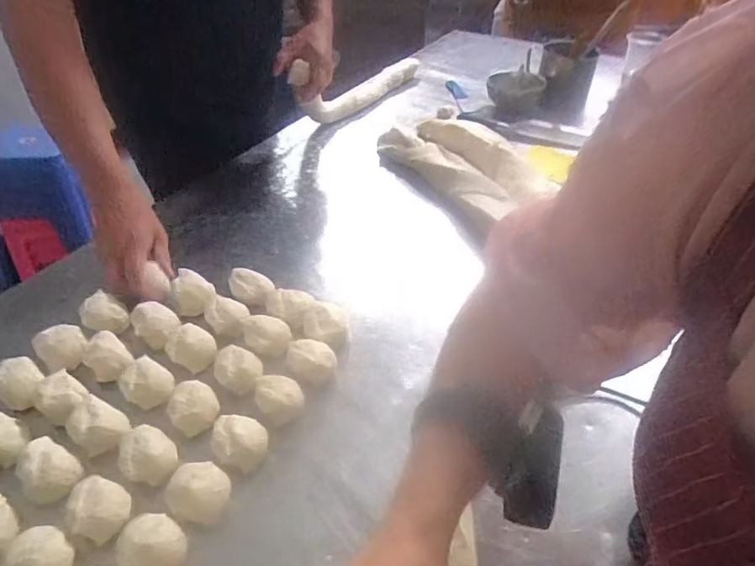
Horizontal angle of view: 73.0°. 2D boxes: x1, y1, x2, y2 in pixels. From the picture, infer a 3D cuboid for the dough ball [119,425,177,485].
[{"bbox_3d":[-0.213,0.160,0.472,0.046,0.038,0.047,0,41,0],"label":"dough ball"}]

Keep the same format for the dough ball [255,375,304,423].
[{"bbox_3d":[-0.100,0.120,0.522,0.044,0.038,0.040,0,41,0],"label":"dough ball"}]

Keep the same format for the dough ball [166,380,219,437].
[{"bbox_3d":[-0.182,0.123,0.512,0.044,0.037,0.052,-4,41,-6],"label":"dough ball"}]

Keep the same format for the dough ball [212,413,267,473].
[{"bbox_3d":[-0.130,0.152,0.485,0.049,0.044,0.046,0,41,0],"label":"dough ball"}]

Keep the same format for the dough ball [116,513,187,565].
[{"bbox_3d":[-0.183,0.214,0.412,0.045,0.033,0.046,25,47,25],"label":"dough ball"}]

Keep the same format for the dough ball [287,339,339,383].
[{"bbox_3d":[-0.071,0.086,0.557,0.051,0.034,0.049,0,41,0],"label":"dough ball"}]

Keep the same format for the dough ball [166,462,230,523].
[{"bbox_3d":[-0.156,0.183,0.448,0.047,0.035,0.052,30,49,30],"label":"dough ball"}]

